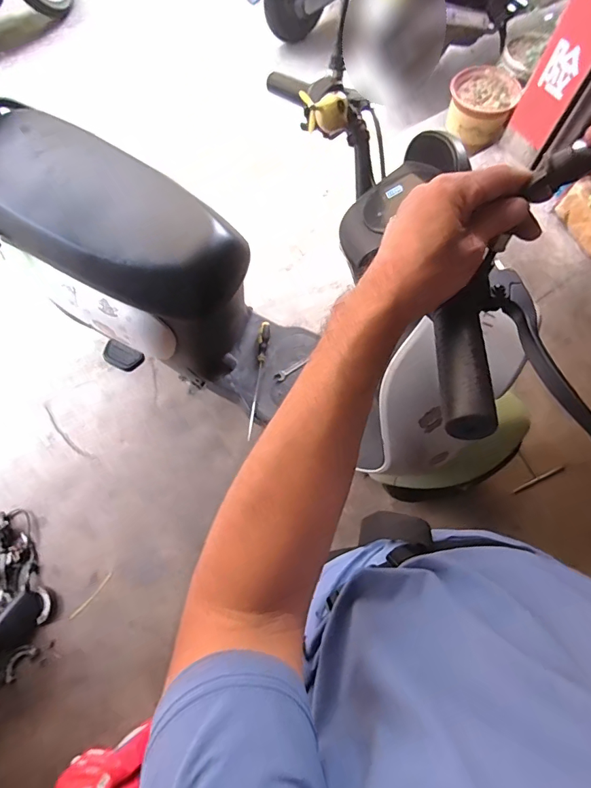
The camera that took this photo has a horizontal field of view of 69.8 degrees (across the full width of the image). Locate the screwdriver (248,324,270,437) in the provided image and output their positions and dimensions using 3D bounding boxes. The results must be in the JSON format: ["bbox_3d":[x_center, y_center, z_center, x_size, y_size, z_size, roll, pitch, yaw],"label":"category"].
[{"bbox_3d":[-0.107,-0.038,1.191,0.030,0.027,0.327,8,87,3],"label":"screwdriver"}]

